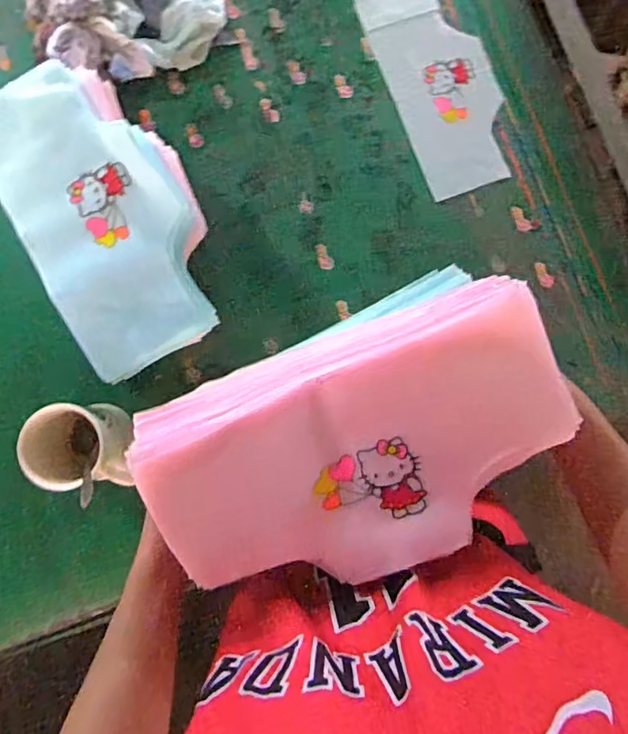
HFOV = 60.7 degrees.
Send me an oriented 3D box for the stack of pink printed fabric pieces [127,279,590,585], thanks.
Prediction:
[{"bbox_3d":[0.036,0.067,0.419,0.318,0.059,0.188,-20,87,-3],"label":"stack of pink printed fabric pieces"}]

